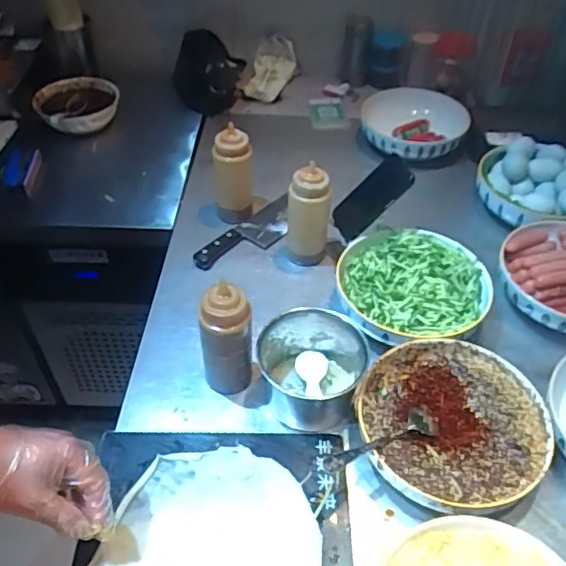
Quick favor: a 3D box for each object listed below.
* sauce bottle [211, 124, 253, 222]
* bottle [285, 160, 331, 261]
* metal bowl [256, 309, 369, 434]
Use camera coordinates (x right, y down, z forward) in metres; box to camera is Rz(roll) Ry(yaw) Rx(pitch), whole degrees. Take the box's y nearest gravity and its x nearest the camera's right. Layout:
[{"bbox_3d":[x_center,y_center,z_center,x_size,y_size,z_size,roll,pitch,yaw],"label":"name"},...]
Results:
[{"bbox_3d":[-0.085,-0.183,0.975,0.065,0.156,0.054,-3,46,-4],"label":"sauce bottle"},{"bbox_3d":[0.039,-0.111,0.922,0.064,0.174,0.066,2,45,1],"label":"bottle"},{"bbox_3d":[0.038,0.111,0.761,0.129,0.097,0.138,0,45,0],"label":"metal bowl"}]

